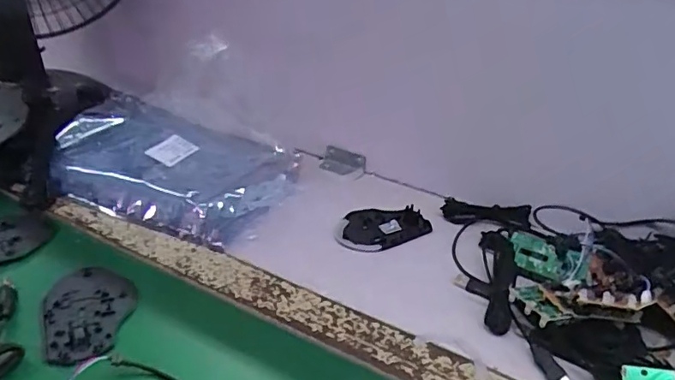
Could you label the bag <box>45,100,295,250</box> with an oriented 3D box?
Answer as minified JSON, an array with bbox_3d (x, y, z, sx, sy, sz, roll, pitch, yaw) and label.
[{"bbox_3d":[-0.204,-0.039,0.637,0.296,0.050,0.189,17,37,20],"label":"bag"}]

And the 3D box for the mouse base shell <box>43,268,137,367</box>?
[{"bbox_3d":[-0.210,0.104,0.457,0.072,0.010,0.113,-14,38,-24],"label":"mouse base shell"}]

